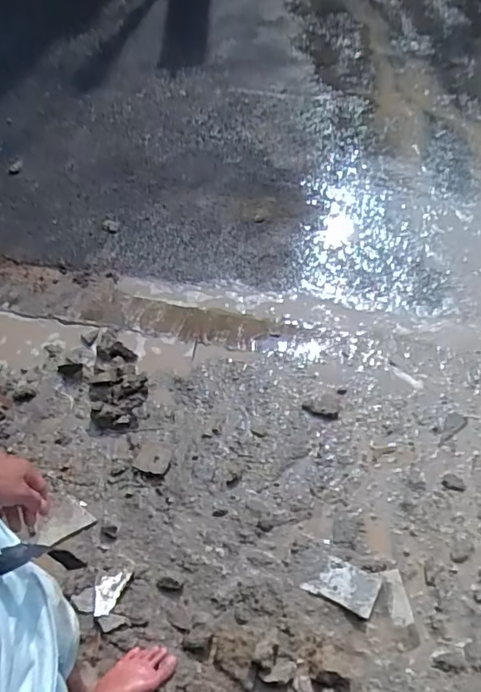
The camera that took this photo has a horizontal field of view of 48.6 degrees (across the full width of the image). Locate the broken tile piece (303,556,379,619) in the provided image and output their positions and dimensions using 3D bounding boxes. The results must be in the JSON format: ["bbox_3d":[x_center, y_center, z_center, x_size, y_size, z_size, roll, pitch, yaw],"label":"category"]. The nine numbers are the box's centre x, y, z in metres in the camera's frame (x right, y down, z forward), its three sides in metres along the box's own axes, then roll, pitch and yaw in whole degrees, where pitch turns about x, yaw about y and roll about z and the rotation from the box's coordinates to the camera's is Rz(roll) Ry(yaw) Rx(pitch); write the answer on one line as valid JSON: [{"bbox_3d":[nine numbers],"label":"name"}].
[{"bbox_3d":[0.251,0.588,1.311,0.164,0.015,0.098,21,59,15],"label":"broken tile piece"}]

